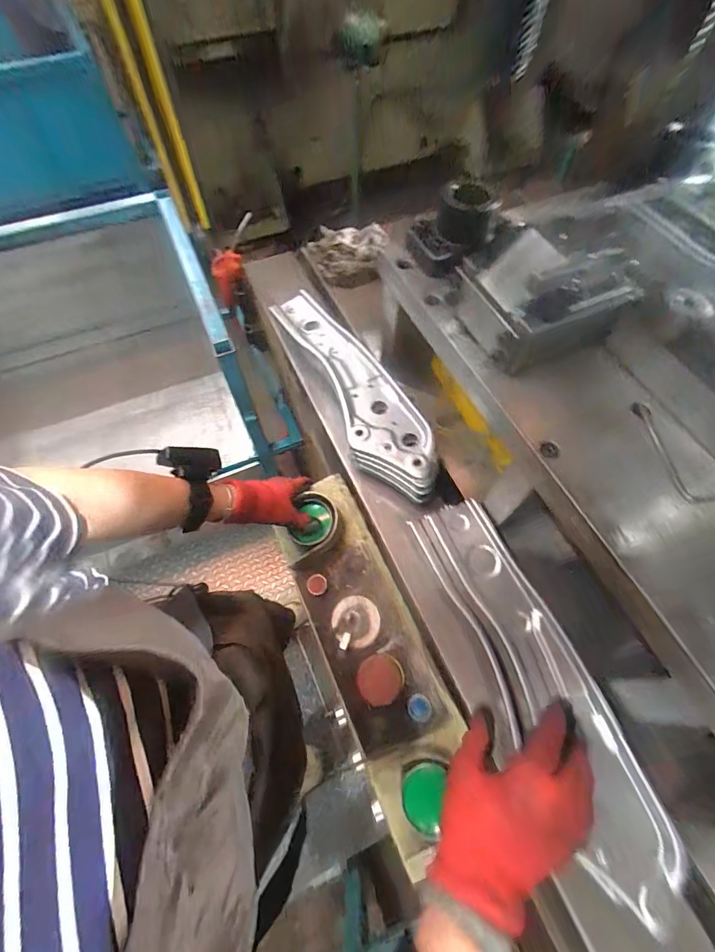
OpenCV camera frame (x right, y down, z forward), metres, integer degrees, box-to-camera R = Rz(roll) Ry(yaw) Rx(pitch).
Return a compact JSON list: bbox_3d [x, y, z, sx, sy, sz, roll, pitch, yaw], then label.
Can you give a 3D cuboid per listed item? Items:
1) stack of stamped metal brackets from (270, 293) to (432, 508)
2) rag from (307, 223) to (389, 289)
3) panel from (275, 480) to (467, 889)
[{"bbox_3d":[-0.012,-0.153,0.683,0.110,0.072,0.448,-23,65,-13],"label":"stack of stamped metal brackets"},{"bbox_3d":[-0.022,-0.487,0.874,0.177,0.051,0.166,11,63,4],"label":"rag"},{"bbox_3d":[0.014,0.218,0.558,0.145,0.058,0.467,-18,66,-10],"label":"panel"}]

